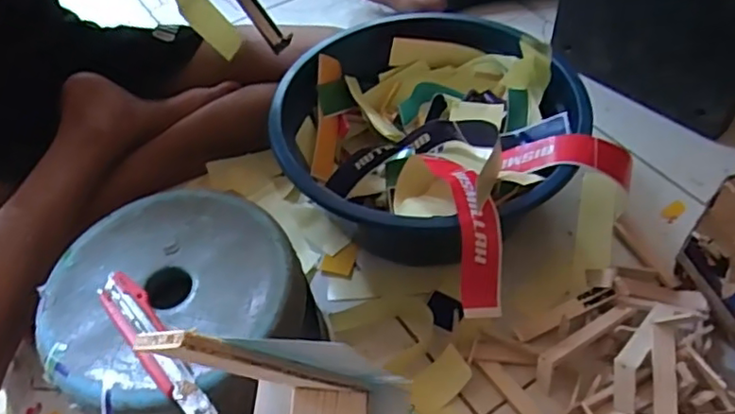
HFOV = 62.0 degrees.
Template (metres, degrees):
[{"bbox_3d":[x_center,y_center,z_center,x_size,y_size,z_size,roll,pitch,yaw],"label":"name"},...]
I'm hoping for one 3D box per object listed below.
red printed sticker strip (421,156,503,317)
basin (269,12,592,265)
[{"bbox_3d":[0.102,0.016,0.608,0.048,0.060,0.181,-8,66,-3],"label":"red printed sticker strip"},{"bbox_3d":[0.067,-0.077,0.740,0.345,0.157,0.304,16,53,16],"label":"basin"}]

